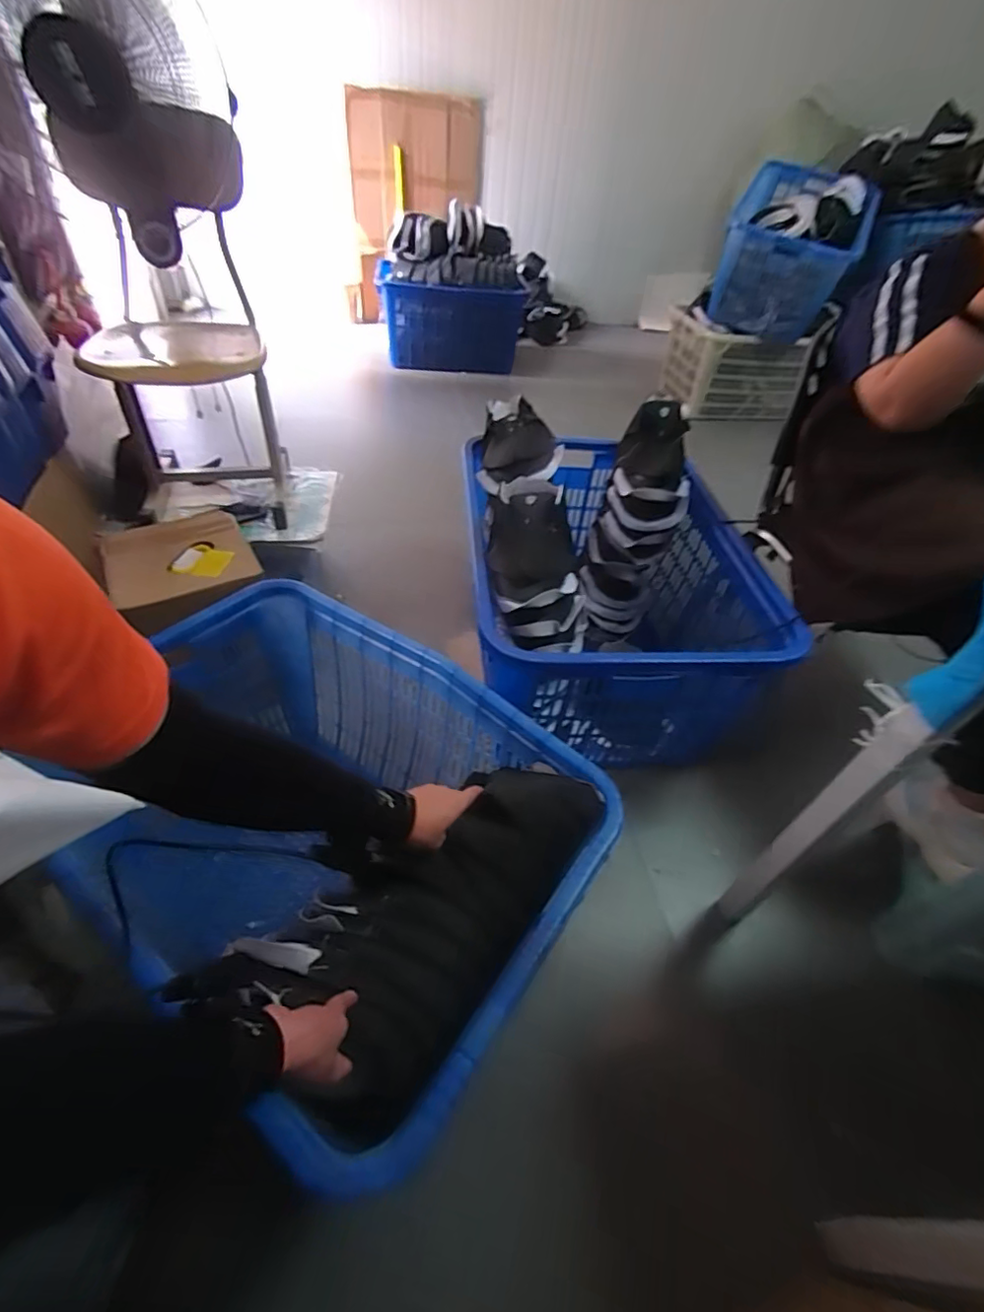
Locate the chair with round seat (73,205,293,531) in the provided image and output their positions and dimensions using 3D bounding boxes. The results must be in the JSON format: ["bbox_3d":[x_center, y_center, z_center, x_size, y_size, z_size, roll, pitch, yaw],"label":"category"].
[{"bbox_3d":[-0.683,-0.552,1.310,0.334,0.372,0.349,-7,50,-12],"label":"chair with round seat"}]

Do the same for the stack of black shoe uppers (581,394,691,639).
[{"bbox_3d":[0.362,-0.329,1.414,0.192,0.603,0.178,13,28,5],"label":"stack of black shoe uppers"}]

